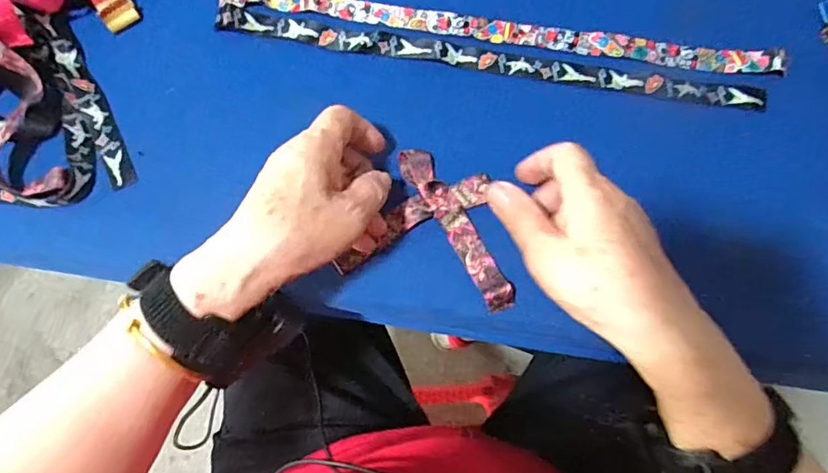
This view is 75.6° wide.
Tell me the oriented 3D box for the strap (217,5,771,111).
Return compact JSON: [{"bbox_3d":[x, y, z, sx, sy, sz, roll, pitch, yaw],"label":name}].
[{"bbox_3d":[0.058,-0.140,0.421,0.427,0.009,0.018,9,78,2],"label":"strap"}]

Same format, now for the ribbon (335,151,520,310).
[{"bbox_3d":[0.021,-0.006,0.386,0.120,0.015,0.096,17,78,3],"label":"ribbon"}]

